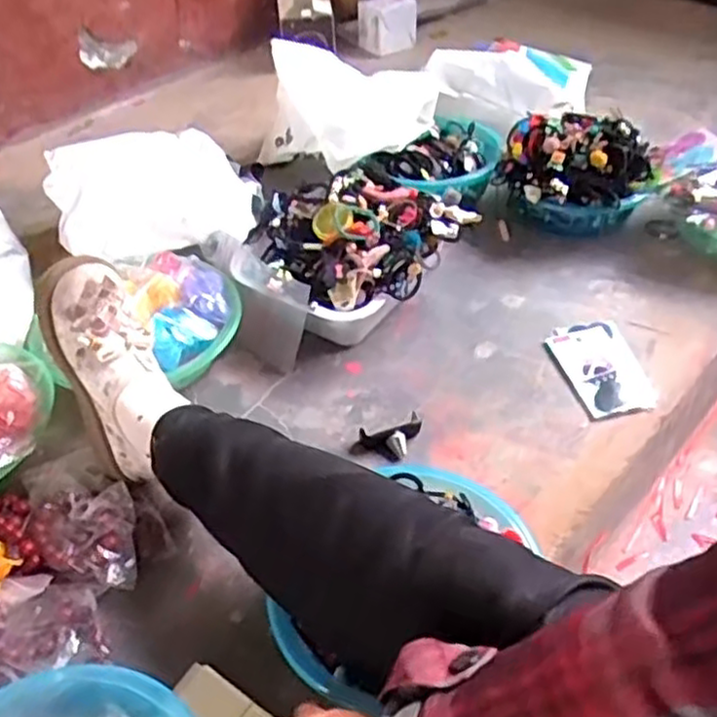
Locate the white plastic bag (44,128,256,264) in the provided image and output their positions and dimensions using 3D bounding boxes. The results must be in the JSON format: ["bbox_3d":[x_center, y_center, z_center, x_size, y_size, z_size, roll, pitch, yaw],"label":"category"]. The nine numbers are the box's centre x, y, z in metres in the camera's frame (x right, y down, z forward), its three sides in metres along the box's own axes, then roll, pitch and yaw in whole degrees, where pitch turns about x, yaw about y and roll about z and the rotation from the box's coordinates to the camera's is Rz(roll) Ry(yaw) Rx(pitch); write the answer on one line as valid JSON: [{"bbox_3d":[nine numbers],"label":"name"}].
[{"bbox_3d":[-0.297,-0.244,1.049,0.278,0.096,0.269,-10,44,-7],"label":"white plastic bag"}]

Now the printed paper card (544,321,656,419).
[{"bbox_3d":[0.286,0.009,0.859,0.093,0.007,0.144,-10,44,-7],"label":"printed paper card"}]

